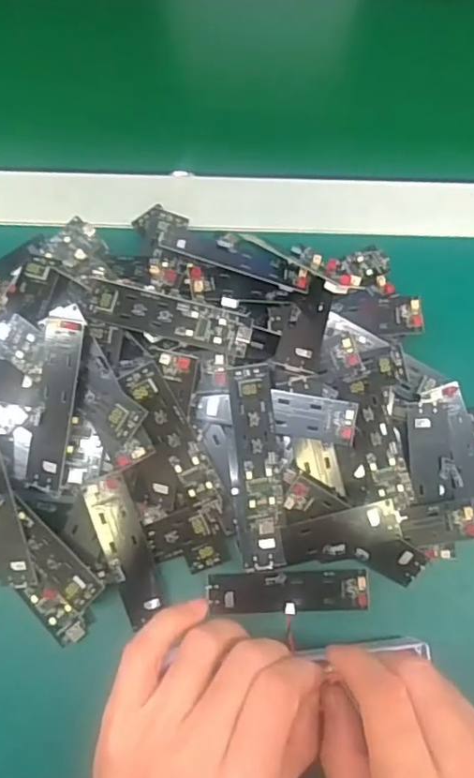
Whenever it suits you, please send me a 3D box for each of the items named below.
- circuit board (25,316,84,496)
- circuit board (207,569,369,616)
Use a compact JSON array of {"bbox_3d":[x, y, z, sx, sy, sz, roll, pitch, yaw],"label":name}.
[{"bbox_3d":[-0.096,0.009,0.316,0.022,0.010,0.090,9,92,2],"label":"circuit board"},{"bbox_3d":[0.029,0.116,0.339,0.090,0.006,0.023,-2,76,-1],"label":"circuit board"}]

